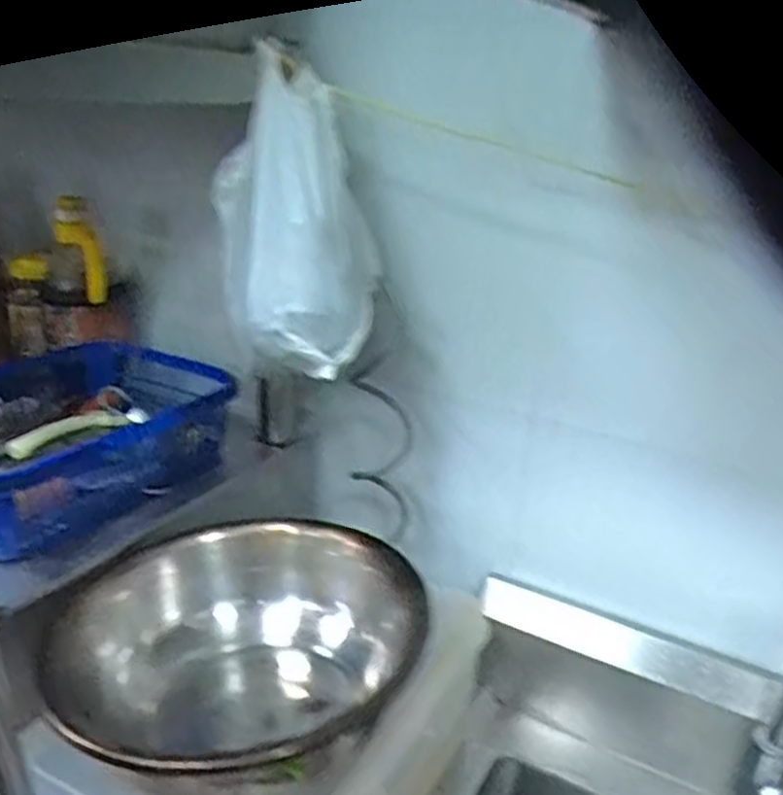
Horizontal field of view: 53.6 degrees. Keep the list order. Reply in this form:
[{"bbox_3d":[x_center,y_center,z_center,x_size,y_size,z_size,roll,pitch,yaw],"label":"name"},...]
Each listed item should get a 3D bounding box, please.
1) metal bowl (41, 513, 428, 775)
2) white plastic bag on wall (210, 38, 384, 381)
[{"bbox_3d":[-0.129,0.220,0.657,0.277,0.127,0.302,2,21,-1],"label":"metal bowl"},{"bbox_3d":[-0.095,-0.179,0.776,0.144,0.315,0.140,-6,-5,-19],"label":"white plastic bag on wall"}]

